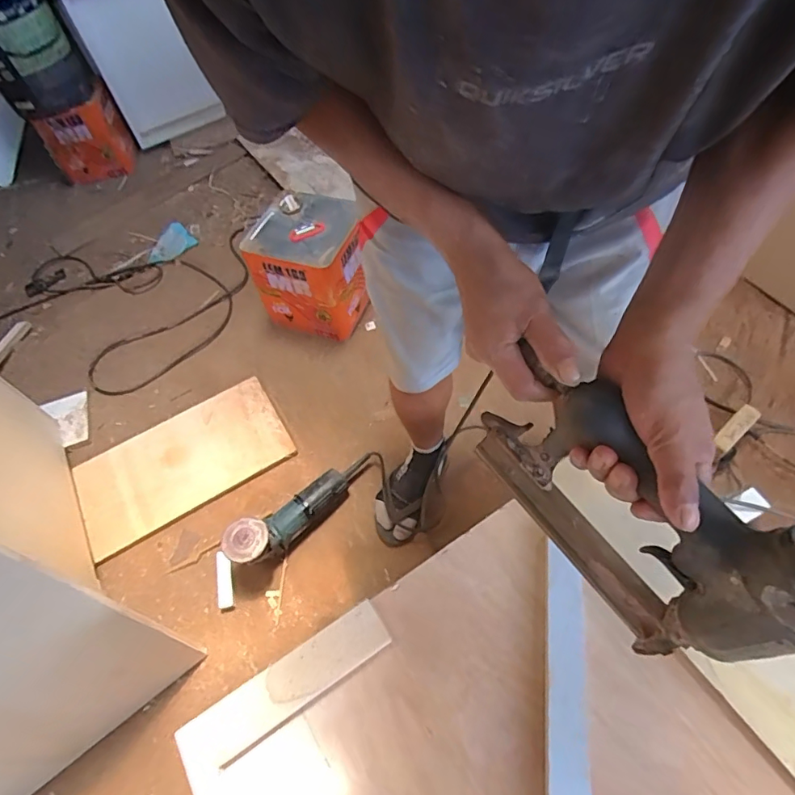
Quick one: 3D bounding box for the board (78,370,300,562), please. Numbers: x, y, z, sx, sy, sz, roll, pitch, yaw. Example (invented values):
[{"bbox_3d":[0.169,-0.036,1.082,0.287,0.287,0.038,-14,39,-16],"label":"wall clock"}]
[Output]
[{"bbox_3d":[-0.490,0.140,1.129,0.447,0.022,0.256,-29,59,-15],"label":"board"}]

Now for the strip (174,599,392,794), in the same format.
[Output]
[{"bbox_3d":[-0.119,0.310,0.529,0.233,0.020,0.054,-31,60,-17],"label":"strip"}]

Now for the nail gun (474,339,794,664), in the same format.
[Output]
[{"bbox_3d":[0.171,0.082,0.361,0.068,0.162,0.242,-25,54,-32],"label":"nail gun"}]

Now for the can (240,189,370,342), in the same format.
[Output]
[{"bbox_3d":[-0.205,-0.330,1.269,0.240,0.257,0.253,16,58,13],"label":"can"}]

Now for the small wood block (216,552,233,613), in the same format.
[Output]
[{"bbox_3d":[-0.333,0.355,0.950,0.028,0.022,0.110,-11,71,-4],"label":"small wood block"}]

